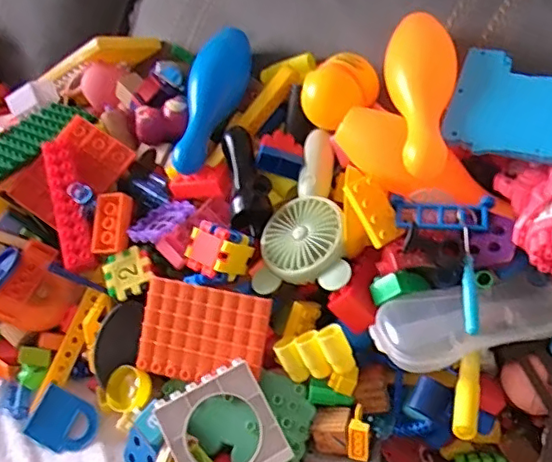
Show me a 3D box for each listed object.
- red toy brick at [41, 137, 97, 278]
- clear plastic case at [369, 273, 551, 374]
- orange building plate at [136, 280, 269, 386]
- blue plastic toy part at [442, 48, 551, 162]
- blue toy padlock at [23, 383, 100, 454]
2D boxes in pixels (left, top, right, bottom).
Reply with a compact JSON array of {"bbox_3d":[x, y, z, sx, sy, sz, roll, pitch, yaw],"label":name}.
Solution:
[{"bbox_3d":[-0.234,-0.032,0.625,0.033,0.031,0.156,-16,70,-11],"label":"red toy brick"},{"bbox_3d":[0.162,0.073,0.479,0.155,0.030,0.066,-12,50,-7],"label":"clear plastic case"},{"bbox_3d":[-0.071,0.100,0.540,0.123,0.010,0.090,9,88,16],"label":"orange building plate"},{"bbox_3d":[0.229,-0.109,0.481,0.150,0.008,0.116,11,62,27],"label":"blue plastic toy part"},{"bbox_3d":[-0.219,0.199,0.578,0.068,0.012,0.056,32,78,6],"label":"blue toy padlock"}]

